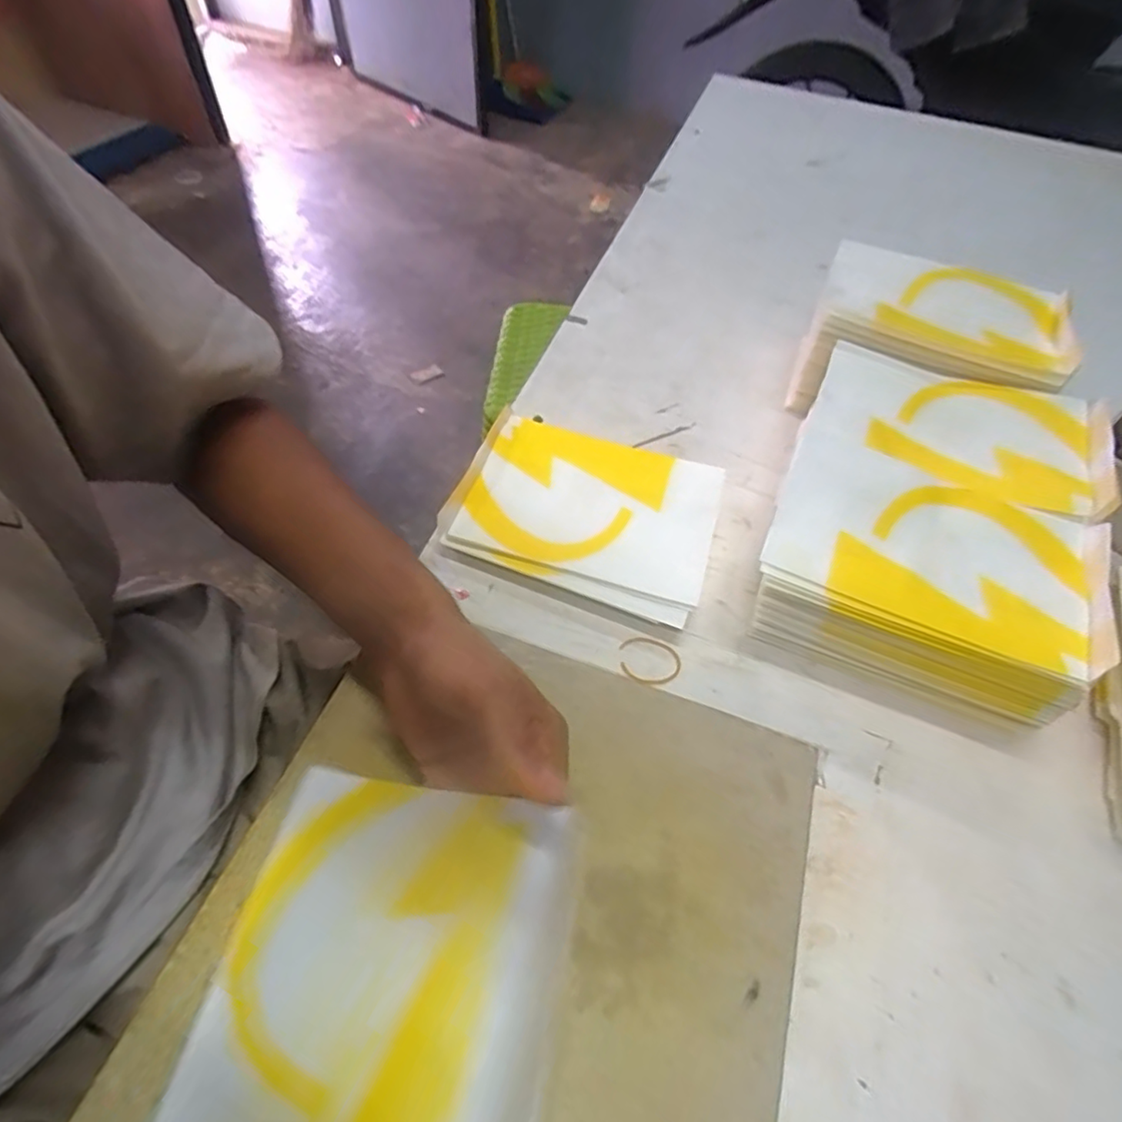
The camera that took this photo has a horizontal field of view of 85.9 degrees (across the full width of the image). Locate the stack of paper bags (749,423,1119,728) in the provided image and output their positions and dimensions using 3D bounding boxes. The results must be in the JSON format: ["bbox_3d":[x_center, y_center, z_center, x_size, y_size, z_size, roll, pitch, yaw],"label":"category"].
[{"bbox_3d":[0.218,0.010,0.383,0.177,0.088,0.119,21,56,9],"label":"stack of paper bags"}]

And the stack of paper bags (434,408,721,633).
[{"bbox_3d":[0.017,-0.038,0.439,0.181,0.029,0.136,19,56,8],"label":"stack of paper bags"}]

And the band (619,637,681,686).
[{"bbox_3d":[0.058,0.064,0.389,0.039,0.004,0.034,6,55,-1],"label":"band"}]

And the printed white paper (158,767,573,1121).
[{"bbox_3d":[-0.072,0.172,0.227,0.138,0.013,0.167,3,50,18],"label":"printed white paper"}]

